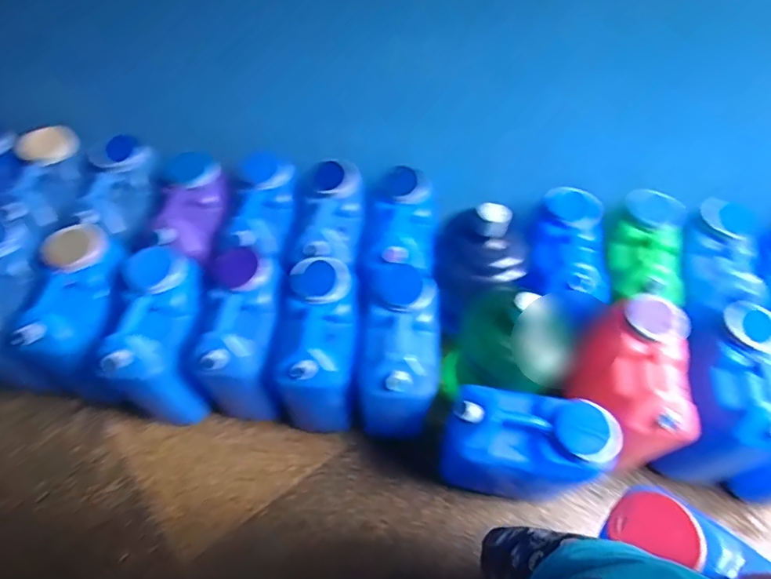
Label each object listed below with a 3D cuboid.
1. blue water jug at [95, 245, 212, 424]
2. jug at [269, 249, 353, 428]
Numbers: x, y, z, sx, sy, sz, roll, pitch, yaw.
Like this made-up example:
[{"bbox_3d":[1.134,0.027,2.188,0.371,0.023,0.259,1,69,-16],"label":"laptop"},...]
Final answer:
[{"bbox_3d":[-0.550,0.137,1.297,0.190,0.402,0.312,1,56,-1],"label":"blue water jug"},{"bbox_3d":[-0.163,0.156,1.282,0.189,0.388,0.307,5,56,1],"label":"jug"}]

